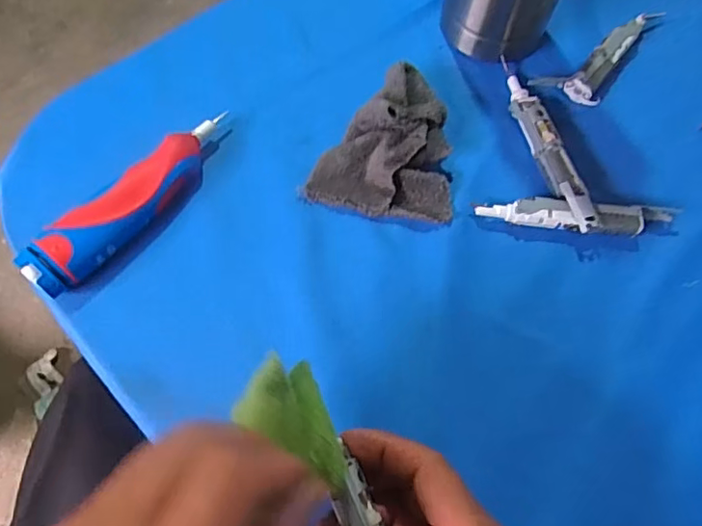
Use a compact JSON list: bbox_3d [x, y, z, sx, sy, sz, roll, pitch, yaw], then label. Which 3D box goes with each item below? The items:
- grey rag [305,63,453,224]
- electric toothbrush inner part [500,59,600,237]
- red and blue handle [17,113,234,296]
[{"bbox_3d":[0.022,-0.081,0.376,0.090,0.031,0.099,6,67,-2],"label":"grey rag"},{"bbox_3d":[0.133,-0.086,0.390,0.019,0.011,0.147,-13,69,-10],"label":"electric toothbrush inner part"},{"bbox_3d":[-0.132,-0.039,0.348,0.029,0.033,0.145,38,70,11],"label":"red and blue handle"}]

